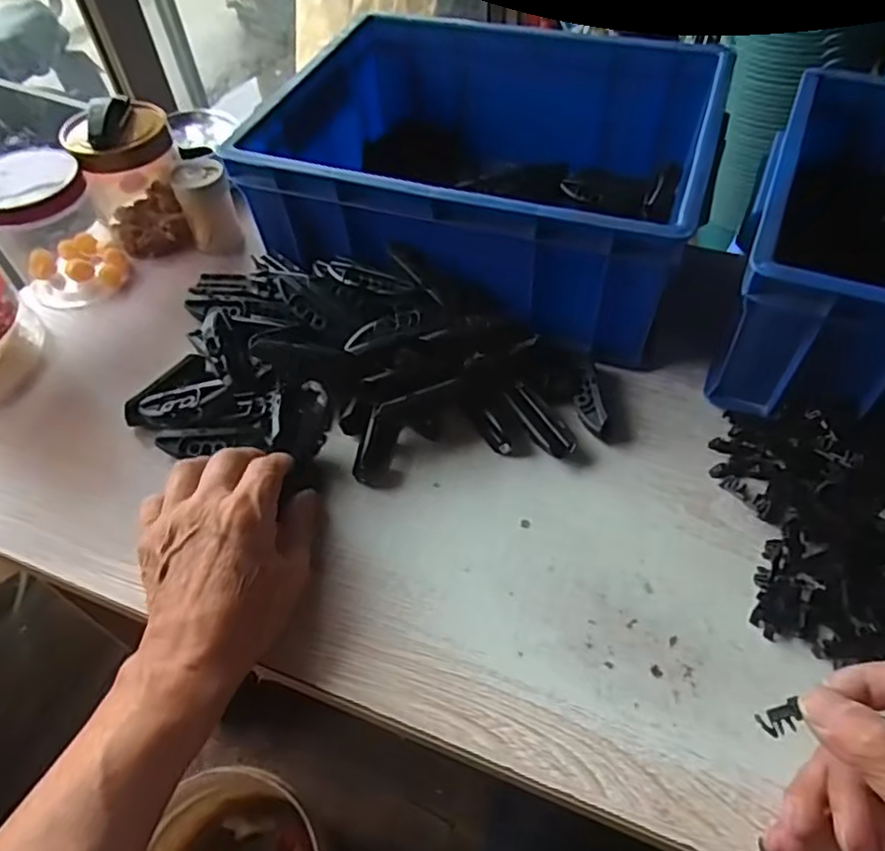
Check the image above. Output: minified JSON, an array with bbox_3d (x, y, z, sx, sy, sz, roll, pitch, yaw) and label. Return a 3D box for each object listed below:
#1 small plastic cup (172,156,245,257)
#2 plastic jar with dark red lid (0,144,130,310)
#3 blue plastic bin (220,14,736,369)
[{"bbox_3d":[-0.211,-0.198,0.579,0.045,0.077,0.038,-19,54,-11],"label":"small plastic cup"},{"bbox_3d":[-0.329,-0.166,0.538,0.084,0.110,0.097,-31,58,-19],"label":"plastic jar with dark red lid"},{"bbox_3d":[0.039,-0.211,0.538,0.334,0.123,0.271,16,55,14],"label":"blue plastic bin"}]

